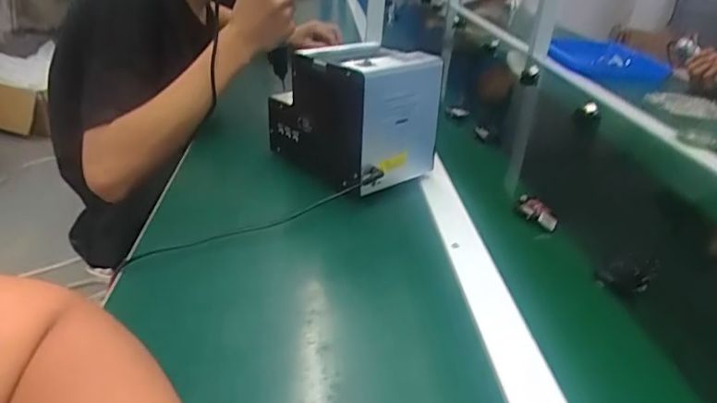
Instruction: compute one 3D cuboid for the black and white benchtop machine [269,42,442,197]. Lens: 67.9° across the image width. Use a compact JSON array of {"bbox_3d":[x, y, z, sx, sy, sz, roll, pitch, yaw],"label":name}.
[{"bbox_3d":[-0.005,-0.103,0.634,0.111,0.148,0.163,-19,35,-38],"label":"black and white benchtop machine"}]

